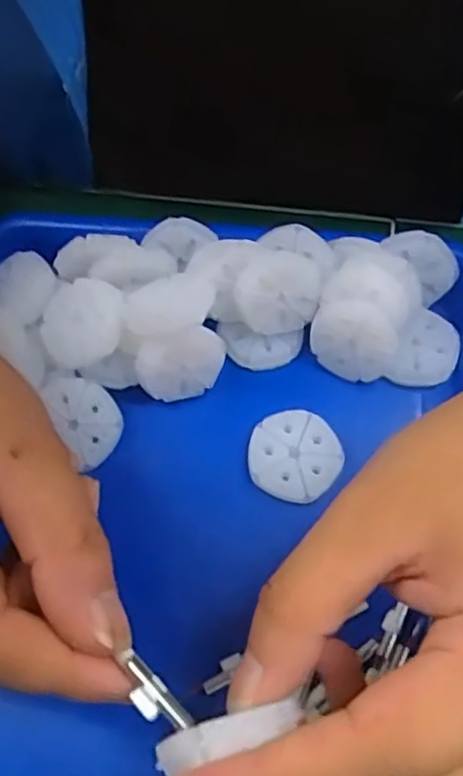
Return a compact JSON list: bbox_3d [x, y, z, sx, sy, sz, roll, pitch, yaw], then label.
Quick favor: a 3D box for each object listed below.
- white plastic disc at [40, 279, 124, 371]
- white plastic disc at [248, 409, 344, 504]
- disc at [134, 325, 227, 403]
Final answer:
[{"bbox_3d":[-0.063,-0.028,0.287,0.037,0.004,0.039,-6,70,18],"label":"white plastic disc"},{"bbox_3d":[0.026,0.028,0.285,0.038,0.004,0.038,1,66,-2],"label":"white plastic disc"},{"bbox_3d":[-0.021,-0.010,0.289,0.036,0.035,0.005,-22,44,-2],"label":"disc"}]

